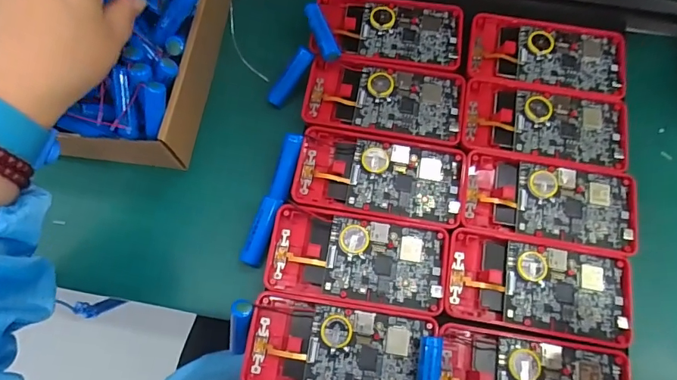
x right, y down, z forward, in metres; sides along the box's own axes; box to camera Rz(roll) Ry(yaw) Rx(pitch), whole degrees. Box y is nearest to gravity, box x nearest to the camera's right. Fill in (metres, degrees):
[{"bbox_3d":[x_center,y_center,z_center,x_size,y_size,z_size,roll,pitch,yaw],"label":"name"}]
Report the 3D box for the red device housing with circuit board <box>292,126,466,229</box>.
[{"bbox_3d":[0.030,-0.012,0.334,0.122,0.012,0.062,9,71,5],"label":"red device housing with circuit board"}]

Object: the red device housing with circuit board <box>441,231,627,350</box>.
[{"bbox_3d":[0.136,0.066,0.310,0.120,0.012,0.059,9,71,5],"label":"red device housing with circuit board"}]

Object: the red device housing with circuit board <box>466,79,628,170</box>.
[{"bbox_3d":[0.159,-0.051,0.348,0.120,0.009,0.063,7,71,4],"label":"red device housing with circuit board"}]

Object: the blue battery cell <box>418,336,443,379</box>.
[{"bbox_3d":[0.056,0.119,0.284,0.015,0.015,0.050,7,71,4],"label":"blue battery cell"}]

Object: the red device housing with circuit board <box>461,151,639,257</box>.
[{"bbox_3d":[0.154,0.008,0.330,0.121,0.011,0.063,10,71,5],"label":"red device housing with circuit board"}]

